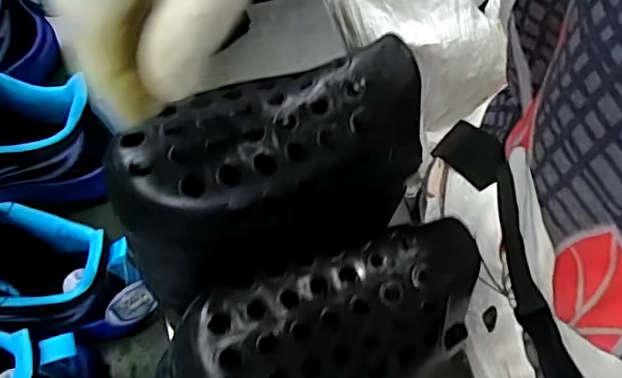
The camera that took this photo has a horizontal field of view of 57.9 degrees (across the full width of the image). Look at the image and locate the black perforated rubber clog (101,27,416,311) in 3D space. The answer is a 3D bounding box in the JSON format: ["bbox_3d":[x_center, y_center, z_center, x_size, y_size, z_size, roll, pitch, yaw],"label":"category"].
[{"bbox_3d":[-0.020,-0.013,0.258,0.138,0.063,0.078,-21,67,-13],"label":"black perforated rubber clog"}]

